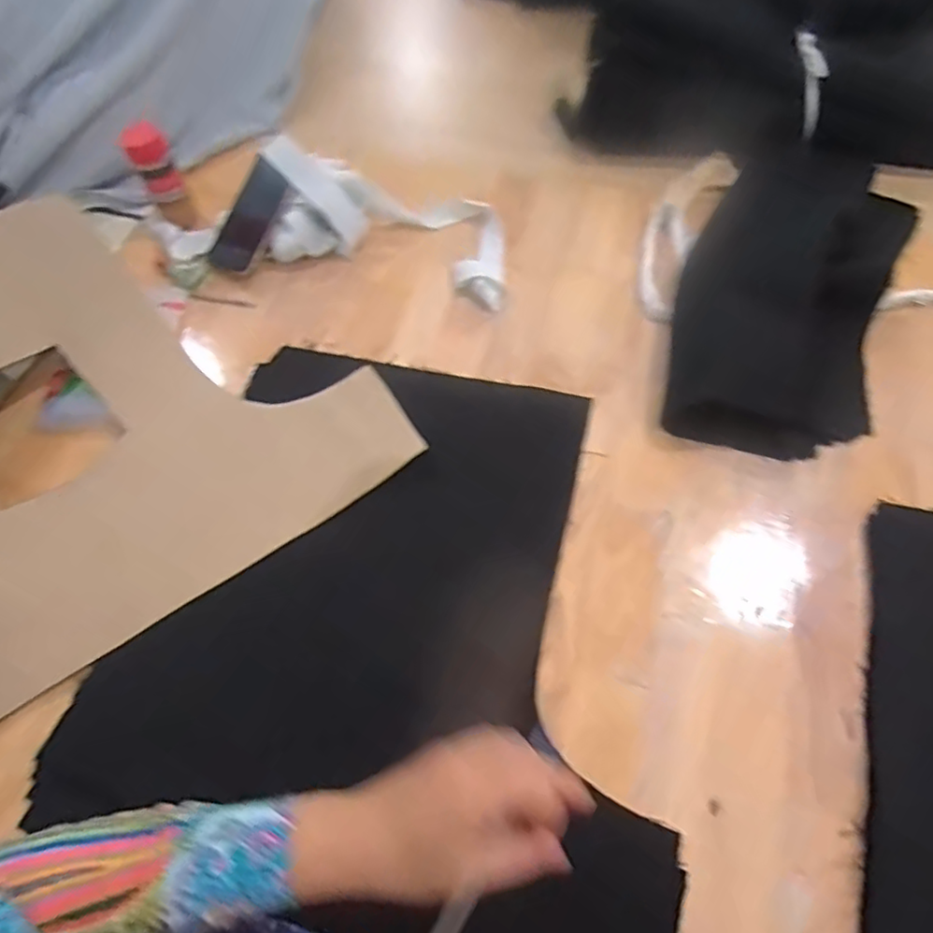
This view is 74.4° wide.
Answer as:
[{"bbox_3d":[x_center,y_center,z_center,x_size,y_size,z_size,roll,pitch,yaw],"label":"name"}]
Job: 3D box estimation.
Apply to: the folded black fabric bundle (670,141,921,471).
[{"bbox_3d":[0.333,-0.204,0.607,0.193,0.084,0.426,23,64,14],"label":"folded black fabric bundle"}]

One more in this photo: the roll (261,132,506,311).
[{"bbox_3d":[-0.089,-0.267,0.665,0.288,0.068,0.142,12,62,8],"label":"roll"}]

